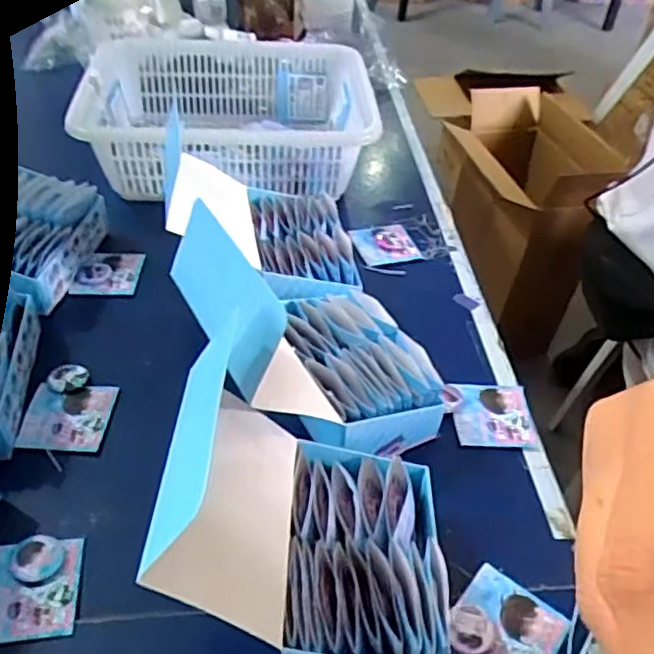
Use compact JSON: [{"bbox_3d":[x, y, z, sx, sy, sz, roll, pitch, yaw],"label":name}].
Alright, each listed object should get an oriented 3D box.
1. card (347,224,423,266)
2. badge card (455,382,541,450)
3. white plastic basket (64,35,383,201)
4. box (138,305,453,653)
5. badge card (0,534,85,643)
[{"bbox_3d":[0.067,-0.097,0.746,0.067,0.007,0.067,-11,48,-10],"label":"card"},{"bbox_3d":[0.147,0.076,0.572,0.068,0.005,0.067,1,48,1],"label":"badge card"},{"bbox_3d":[-0.119,-0.274,0.844,0.343,0.109,0.287,4,43,-3],"label":"white plastic basket"},{"bbox_3d":[-0.005,0.124,0.398,0.170,0.145,0.161,6,43,0],"label":"box"},{"bbox_3d":[-0.203,0.175,0.435,0.069,0.013,0.069,-4,44,-10],"label":"badge card"}]

